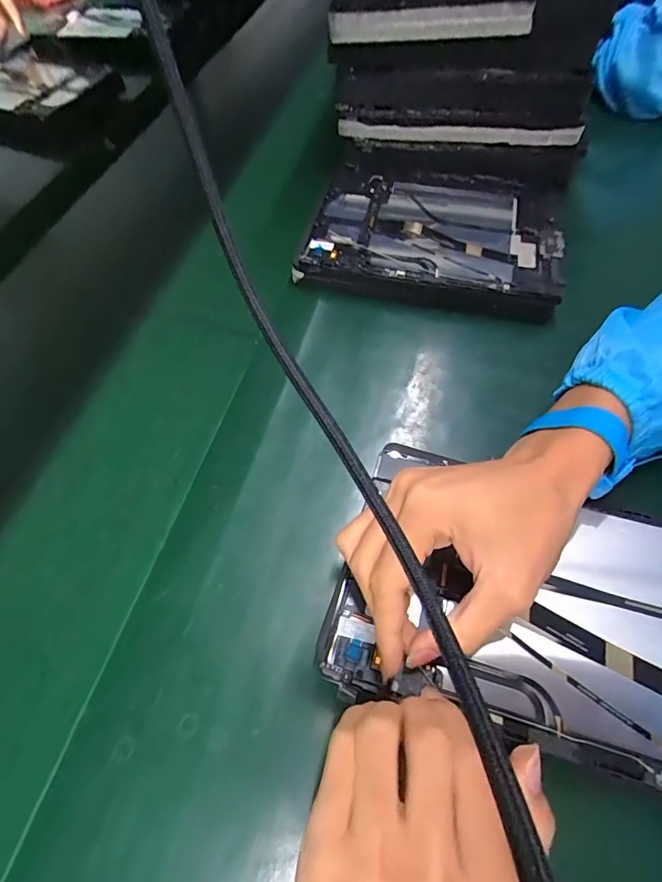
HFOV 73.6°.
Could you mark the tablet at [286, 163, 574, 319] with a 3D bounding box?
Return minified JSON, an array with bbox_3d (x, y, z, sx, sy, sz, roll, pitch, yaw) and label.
[{"bbox_3d":[0.110,-0.223,0.463,0.245,0.037,0.194,13,62,7],"label":"tablet"}]

